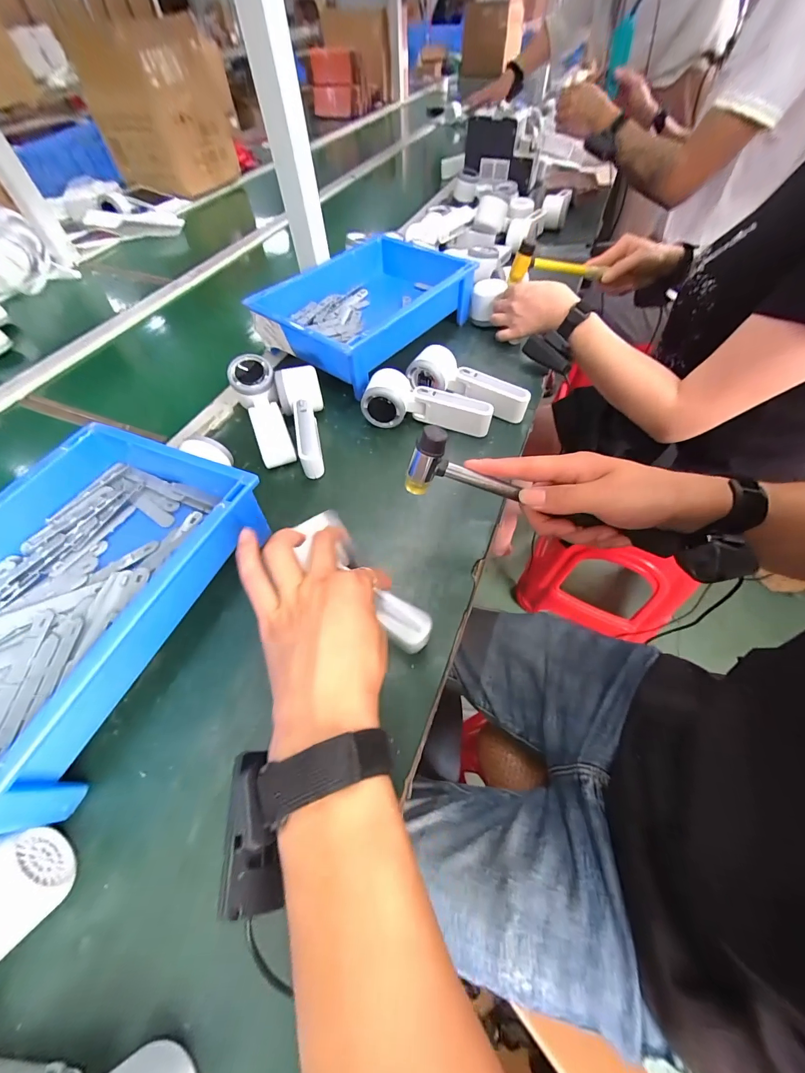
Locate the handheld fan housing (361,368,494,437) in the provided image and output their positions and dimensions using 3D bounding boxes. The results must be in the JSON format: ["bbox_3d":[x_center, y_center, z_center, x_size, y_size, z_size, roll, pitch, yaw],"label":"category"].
[{"bbox_3d":[0.033,-0.172,0.482,0.162,0.059,0.048,9,58,9],"label":"handheld fan housing"}]

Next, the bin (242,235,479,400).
[{"bbox_3d":[-0.052,-0.365,0.590,0.221,0.088,0.306,32,64,22],"label":"bin"}]

